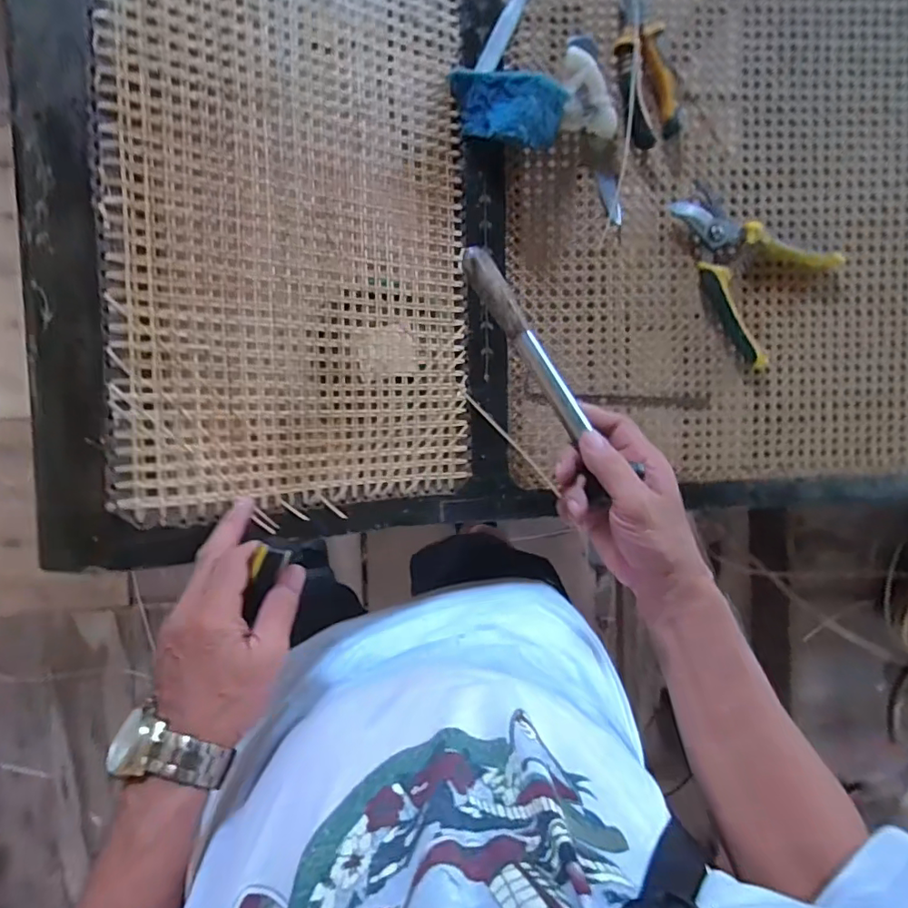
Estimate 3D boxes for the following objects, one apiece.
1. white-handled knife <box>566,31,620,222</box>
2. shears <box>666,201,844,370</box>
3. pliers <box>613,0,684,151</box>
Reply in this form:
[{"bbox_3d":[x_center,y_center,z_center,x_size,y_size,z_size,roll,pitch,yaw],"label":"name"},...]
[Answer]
[{"bbox_3d":[0.140,-0.322,0.524,0.035,0.026,0.180,-12,92,-4],"label":"white-handled knife"},{"bbox_3d":[0.287,-0.191,0.542,0.170,0.018,0.142,34,89,-4],"label":"shears"},{"bbox_3d":[0.185,-0.387,0.524,0.055,0.018,0.155,-15,92,-4],"label":"pliers"}]

